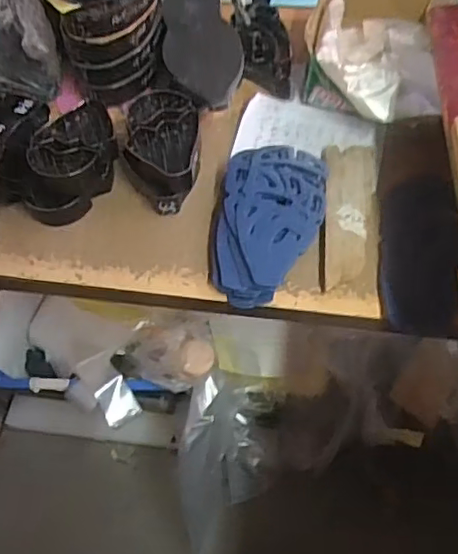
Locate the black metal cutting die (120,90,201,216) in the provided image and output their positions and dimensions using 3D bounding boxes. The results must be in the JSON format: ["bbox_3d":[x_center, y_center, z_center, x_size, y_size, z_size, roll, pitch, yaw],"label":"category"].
[{"bbox_3d":[-0.089,-0.172,0.808,0.109,0.069,0.168,-6,58,1],"label":"black metal cutting die"}]

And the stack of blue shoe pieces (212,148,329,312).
[{"bbox_3d":[0.050,-0.073,0.751,0.128,0.037,0.233,9,59,10],"label":"stack of blue shoe pieces"}]

